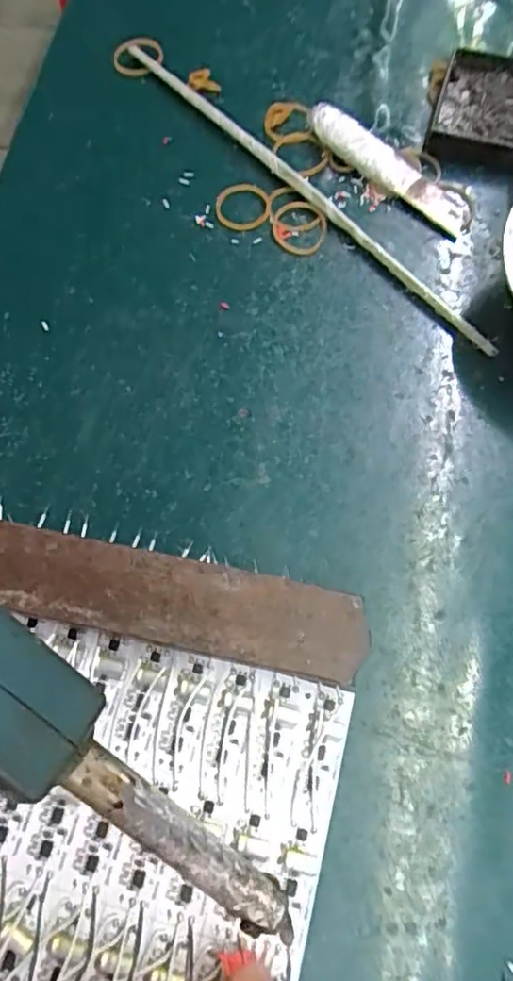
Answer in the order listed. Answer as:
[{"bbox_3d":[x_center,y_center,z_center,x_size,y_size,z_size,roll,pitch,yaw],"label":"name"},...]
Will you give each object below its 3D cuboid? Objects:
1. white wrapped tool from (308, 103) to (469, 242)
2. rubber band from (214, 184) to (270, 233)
[{"bbox_3d":[0.067,-0.170,0.308,0.102,0.016,0.022,38,75,14],"label":"white wrapped tool"},{"bbox_3d":[-0.007,-0.149,0.311,0.031,0.004,0.027,15,83,8],"label":"rubber band"}]

